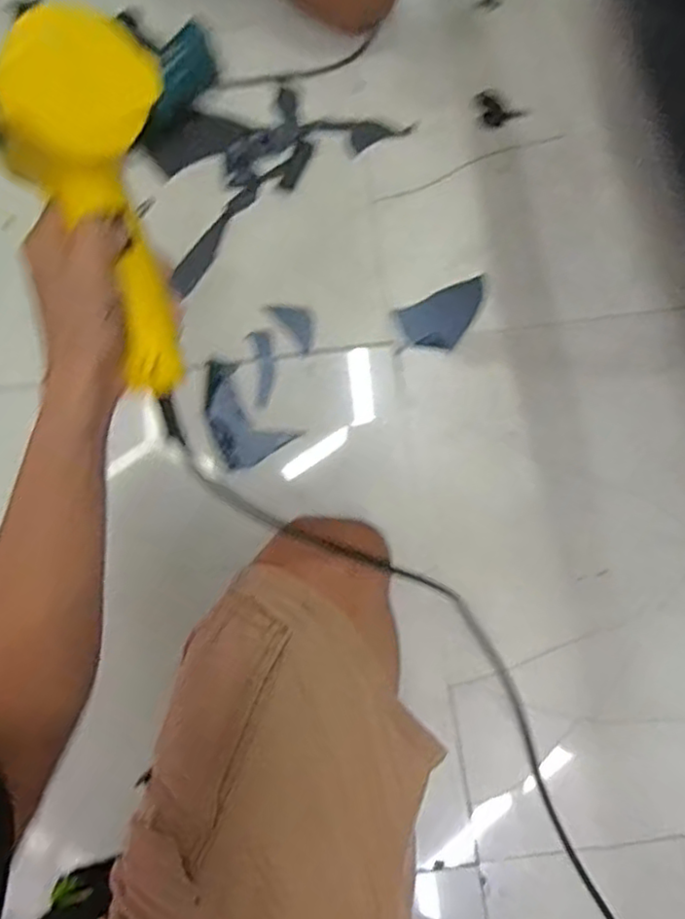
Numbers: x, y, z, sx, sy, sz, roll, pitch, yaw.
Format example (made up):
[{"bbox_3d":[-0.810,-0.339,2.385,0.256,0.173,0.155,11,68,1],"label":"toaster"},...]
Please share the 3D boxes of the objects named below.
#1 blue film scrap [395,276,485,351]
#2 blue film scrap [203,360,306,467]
[{"bbox_3d":[0.143,-0.190,0.873,0.125,0.004,0.078,-27,73,-6],"label":"blue film scrap"},{"bbox_3d":[-0.132,-0.060,0.833,0.090,0.009,0.148,-32,74,-8],"label":"blue film scrap"}]

